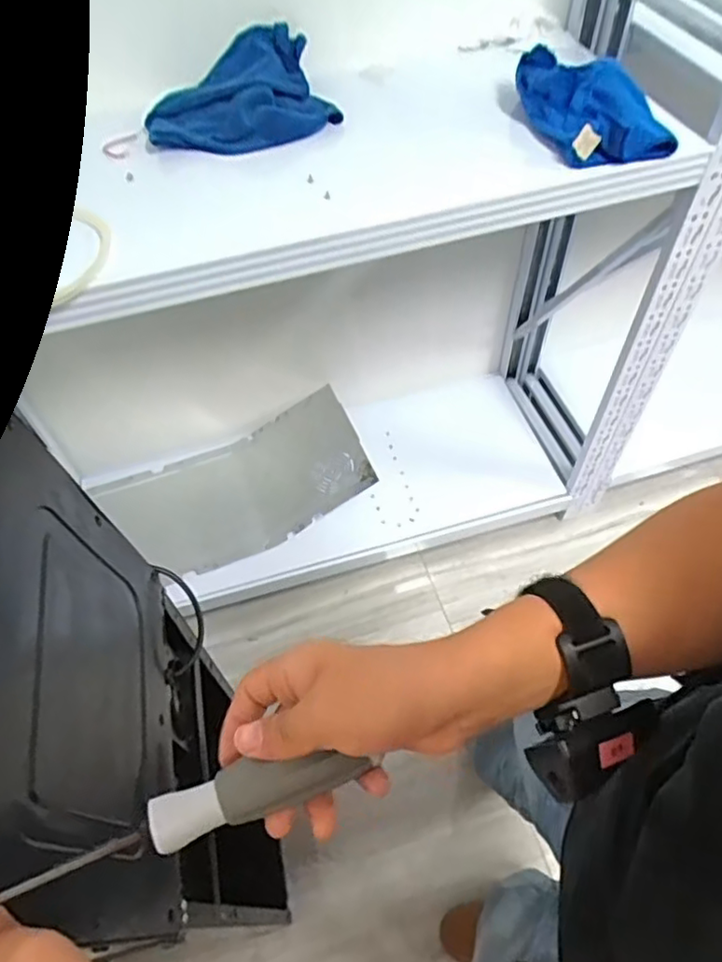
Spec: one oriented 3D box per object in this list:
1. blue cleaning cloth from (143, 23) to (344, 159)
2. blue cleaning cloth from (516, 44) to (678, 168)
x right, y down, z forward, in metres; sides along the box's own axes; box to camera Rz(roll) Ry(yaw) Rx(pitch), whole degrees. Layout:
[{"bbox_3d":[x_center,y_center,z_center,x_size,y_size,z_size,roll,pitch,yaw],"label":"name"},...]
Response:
[{"bbox_3d":[-0.166,-0.537,0.857,0.256,0.066,0.187,-8,57,-3],"label":"blue cleaning cloth"},{"bbox_3d":[0.293,-0.496,0.801,0.134,0.060,0.219,-17,58,-9],"label":"blue cleaning cloth"}]

